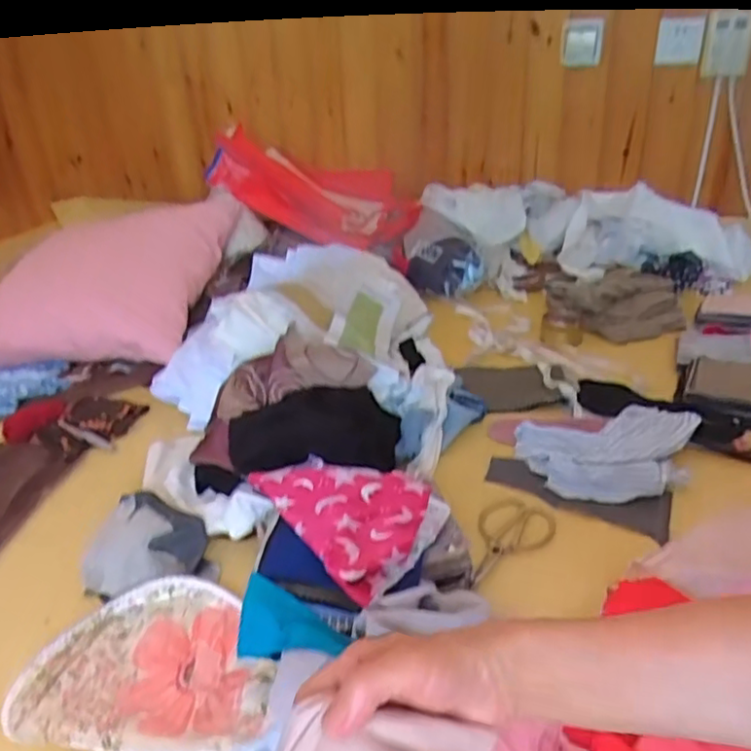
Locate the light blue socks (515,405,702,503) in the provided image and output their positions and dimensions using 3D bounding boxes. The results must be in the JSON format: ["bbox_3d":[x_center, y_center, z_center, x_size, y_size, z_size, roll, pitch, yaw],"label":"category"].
[{"bbox_3d":[0.318,0.106,0.895,0.238,0.064,0.131,0,29,7],"label":"light blue socks"}]

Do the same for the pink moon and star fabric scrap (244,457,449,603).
[{"bbox_3d":[-0.026,0.146,0.764,0.165,0.020,0.232,-24,35,-31],"label":"pink moon and star fabric scrap"}]

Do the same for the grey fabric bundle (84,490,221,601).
[{"bbox_3d":[-0.287,0.203,0.823,0.160,0.045,0.146,-9,30,-9],"label":"grey fabric bundle"}]

